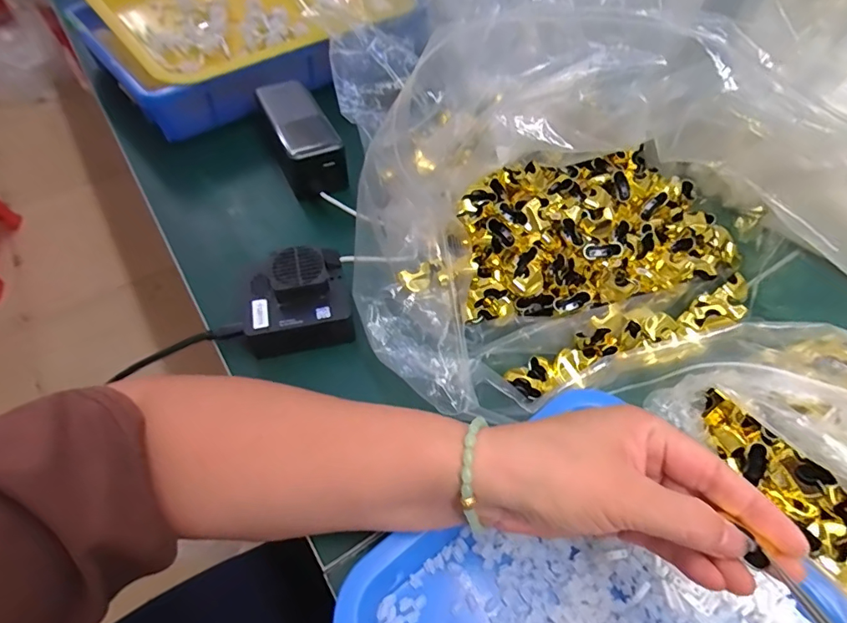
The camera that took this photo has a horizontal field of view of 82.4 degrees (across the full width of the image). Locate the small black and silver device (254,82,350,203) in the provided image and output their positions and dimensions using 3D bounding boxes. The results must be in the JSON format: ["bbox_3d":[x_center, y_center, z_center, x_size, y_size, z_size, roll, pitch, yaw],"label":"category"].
[{"bbox_3d":[-0.126,-0.176,0.488,0.059,0.051,0.133,-21,58,-16],"label":"small black and silver device"}]

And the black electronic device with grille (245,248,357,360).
[{"bbox_3d":[-0.097,-0.008,0.371,0.078,0.049,0.067,-12,55,-10],"label":"black electronic device with grille"}]

